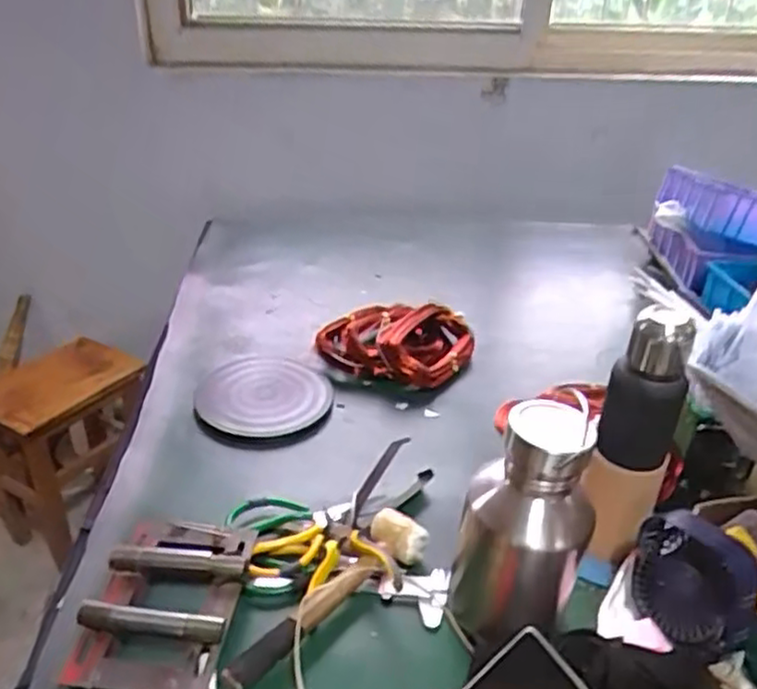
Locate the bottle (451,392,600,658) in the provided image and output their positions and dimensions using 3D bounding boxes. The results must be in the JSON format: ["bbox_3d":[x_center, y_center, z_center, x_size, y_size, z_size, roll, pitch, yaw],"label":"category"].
[{"bbox_3d":[0.136,0.180,0.677,0.114,0.252,0.109,9,32,12],"label":"bottle"}]

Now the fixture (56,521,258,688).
[{"bbox_3d":[-0.209,0.251,0.697,0.136,0.039,0.194,3,31,3],"label":"fixture"}]

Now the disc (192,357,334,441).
[{"bbox_3d":[-0.165,0.073,1.038,0.186,0.034,0.185,3,33,-2],"label":"disc"}]

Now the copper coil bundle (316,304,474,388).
[{"bbox_3d":[0.024,-0.006,1.118,0.240,0.077,0.149,11,32,14],"label":"copper coil bundle"}]

